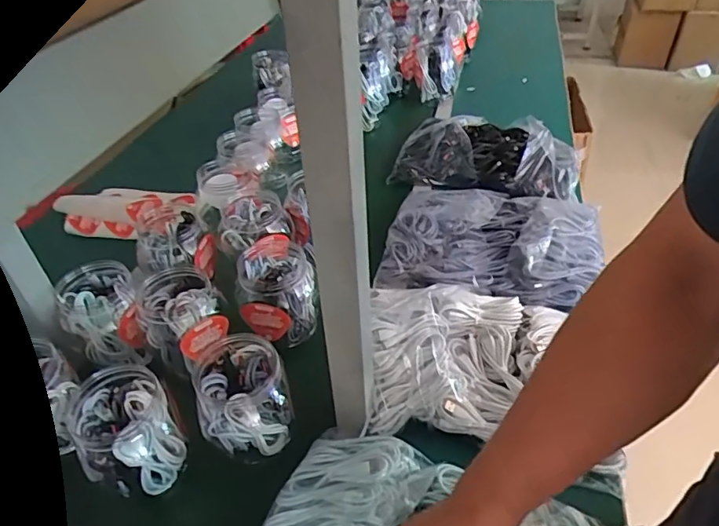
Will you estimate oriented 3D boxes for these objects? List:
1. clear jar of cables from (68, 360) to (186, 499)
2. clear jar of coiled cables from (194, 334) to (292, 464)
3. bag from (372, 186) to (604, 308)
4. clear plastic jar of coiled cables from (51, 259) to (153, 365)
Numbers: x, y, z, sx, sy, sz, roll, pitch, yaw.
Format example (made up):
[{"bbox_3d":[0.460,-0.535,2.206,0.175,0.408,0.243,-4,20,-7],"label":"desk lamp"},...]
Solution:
[{"bbox_3d":[-0.258,0.190,0.574,0.095,0.121,0.096,-21,43,-18],"label":"clear jar of cables"},{"bbox_3d":[-0.131,0.164,0.596,0.096,0.127,0.091,-3,41,2],"label":"clear jar of coiled cables"},{"bbox_3d":[0.222,-0.044,0.864,0.337,0.076,0.240,9,42,15],"label":"bag"},{"bbox_3d":[-0.347,0.077,0.704,0.098,0.120,0.099,-29,47,-26],"label":"clear plastic jar of coiled cables"}]

